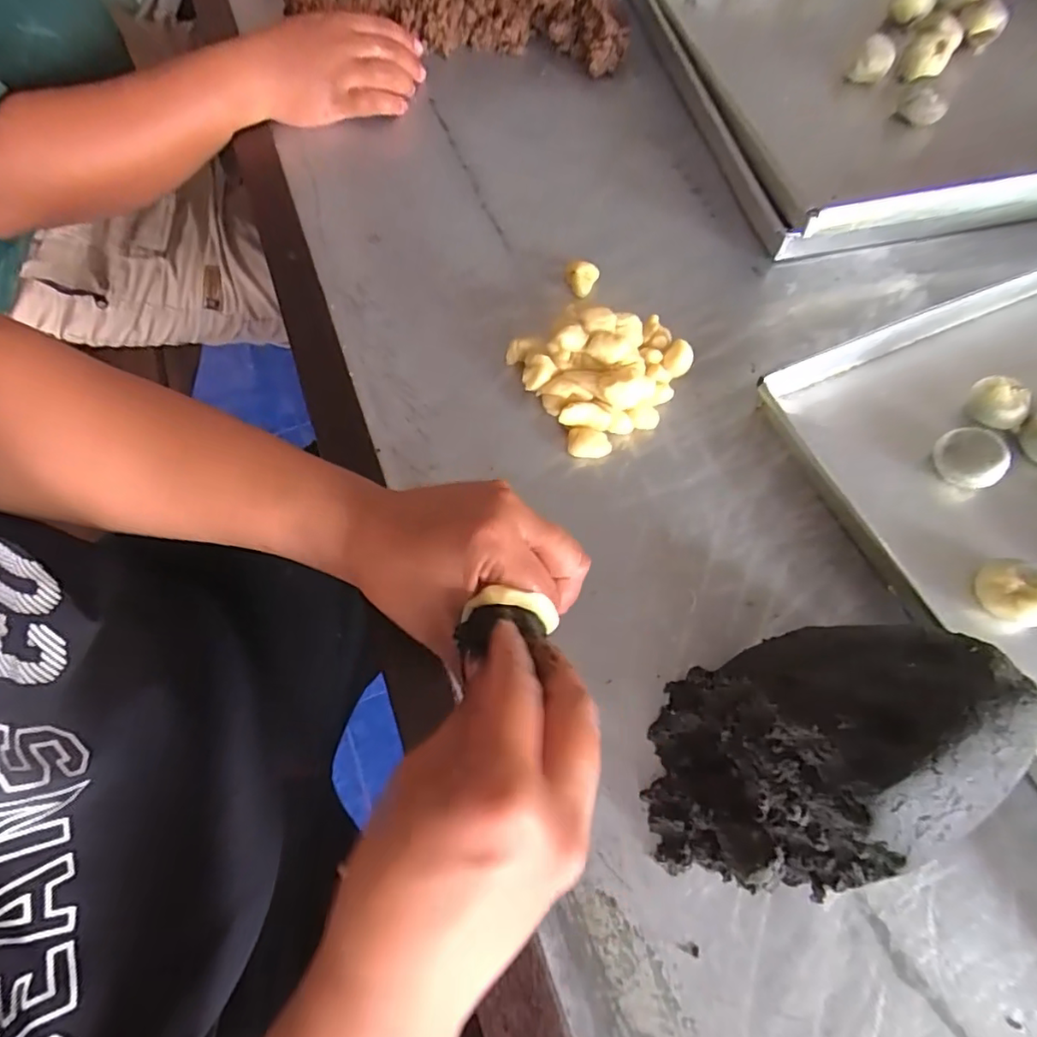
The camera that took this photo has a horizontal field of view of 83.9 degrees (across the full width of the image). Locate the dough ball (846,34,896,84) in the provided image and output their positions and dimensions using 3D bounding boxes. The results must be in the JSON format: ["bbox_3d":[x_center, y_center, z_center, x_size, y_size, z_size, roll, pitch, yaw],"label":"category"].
[{"bbox_3d":[0.322,-0.414,0.522,0.031,0.027,0.035,31,67,13],"label":"dough ball"}]

